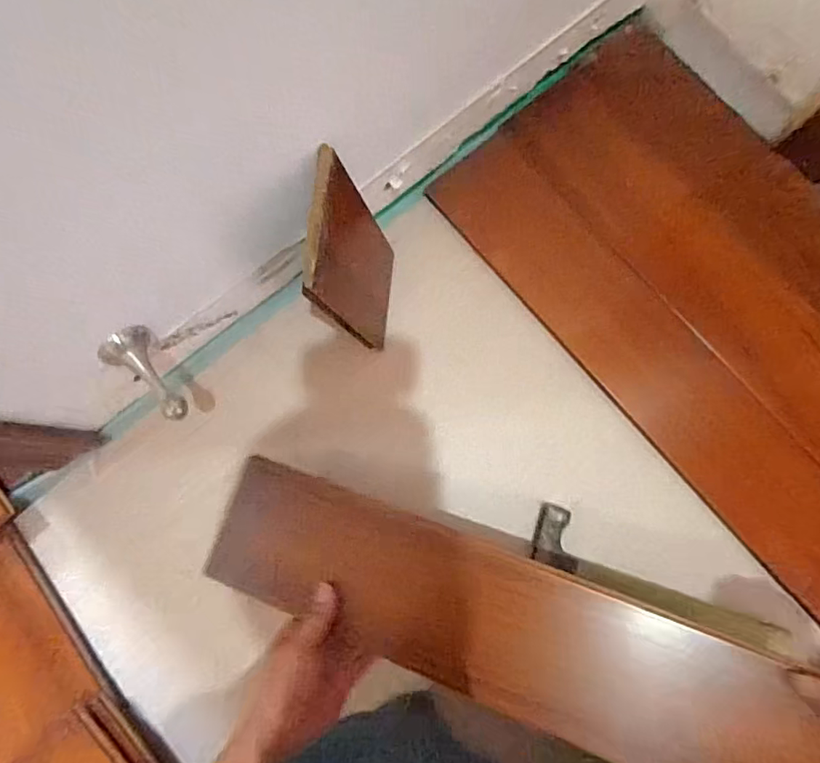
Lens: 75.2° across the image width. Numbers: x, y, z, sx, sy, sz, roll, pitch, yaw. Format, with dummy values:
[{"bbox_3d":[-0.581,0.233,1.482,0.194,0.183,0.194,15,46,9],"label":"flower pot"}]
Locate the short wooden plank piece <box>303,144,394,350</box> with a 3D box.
[{"bbox_3d":[-0.054,-0.116,0.534,0.009,0.232,0.130,5,81,12],"label":"short wooden plank piece"}]

